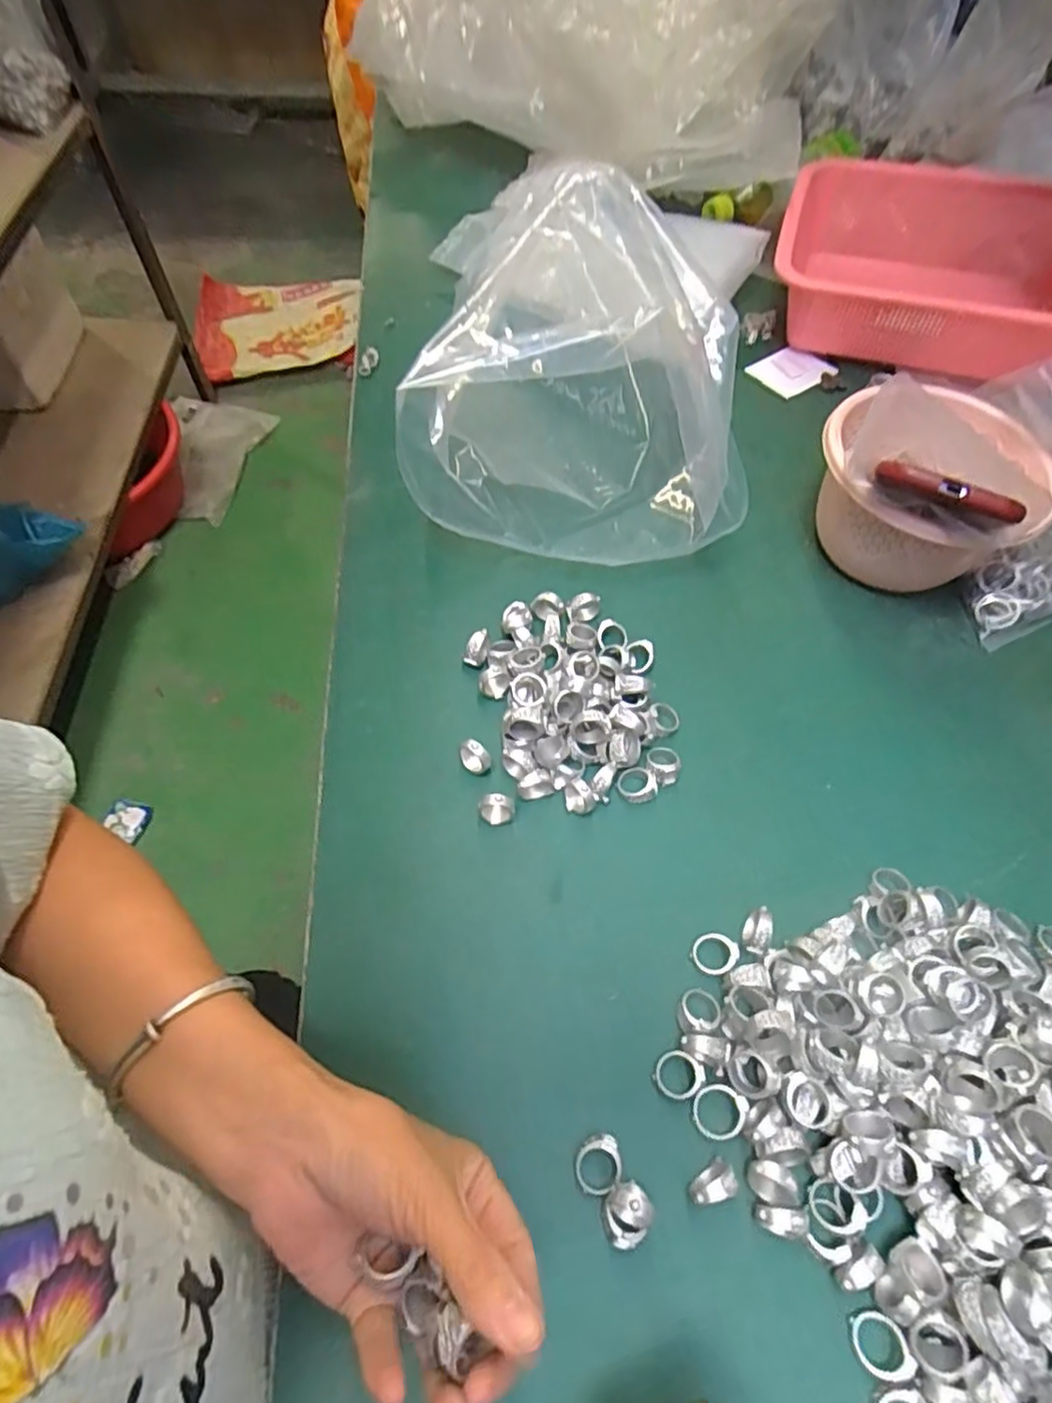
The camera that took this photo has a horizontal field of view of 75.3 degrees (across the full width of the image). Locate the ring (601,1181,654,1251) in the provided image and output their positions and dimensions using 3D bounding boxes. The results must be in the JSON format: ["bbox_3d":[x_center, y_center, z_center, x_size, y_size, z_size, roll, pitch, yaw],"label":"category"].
[{"bbox_3d":[0.043,0.220,0.292,0.019,0.024,0.023,29,61,14],"label":"ring"}]

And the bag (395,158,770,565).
[{"bbox_3d":[0.055,-0.260,0.517,0.219,0.137,0.312,9,59,2],"label":"bag"}]

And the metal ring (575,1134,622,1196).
[{"bbox_3d":[0.032,0.208,0.306,0.020,0.011,0.022,2,59,-3],"label":"metal ring"}]

